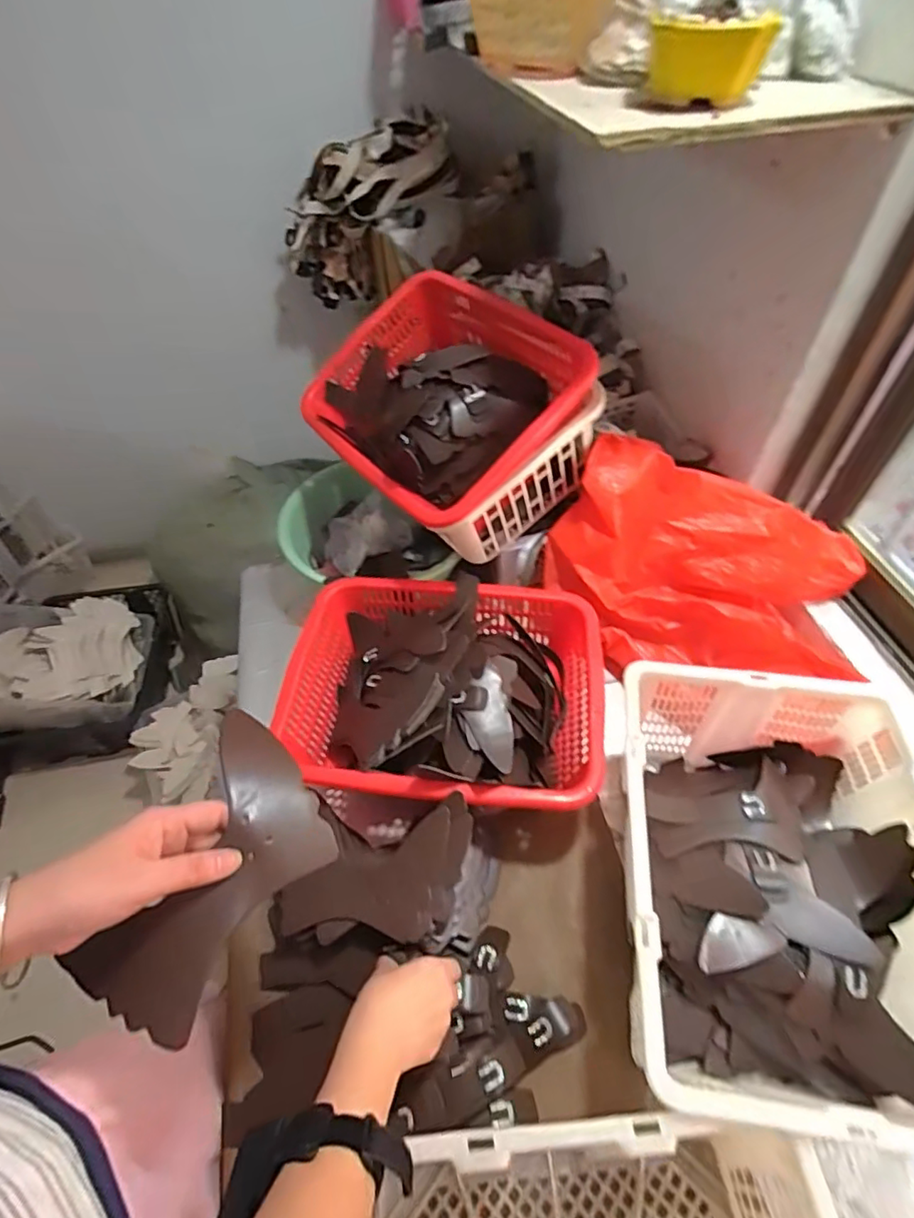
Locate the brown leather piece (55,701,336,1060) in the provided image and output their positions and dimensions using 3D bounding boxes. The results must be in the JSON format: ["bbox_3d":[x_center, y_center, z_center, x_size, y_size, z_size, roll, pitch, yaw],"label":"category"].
[{"bbox_3d":[-0.165,0.180,0.401,0.120,0.033,0.191,18,53,16],"label":"brown leather piece"}]

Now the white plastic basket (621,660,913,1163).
[{"bbox_3d":[0.311,0.275,0.576,0.289,0.169,0.381,5,51,6],"label":"white plastic basket"}]

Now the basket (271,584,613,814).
[{"bbox_3d":[-0.016,0.112,0.750,0.394,0.127,0.307,5,51,6],"label":"basket"}]

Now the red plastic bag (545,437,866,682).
[{"bbox_3d":[0.329,-0.050,0.779,0.390,0.243,0.198,21,54,18],"label":"red plastic bag"}]

